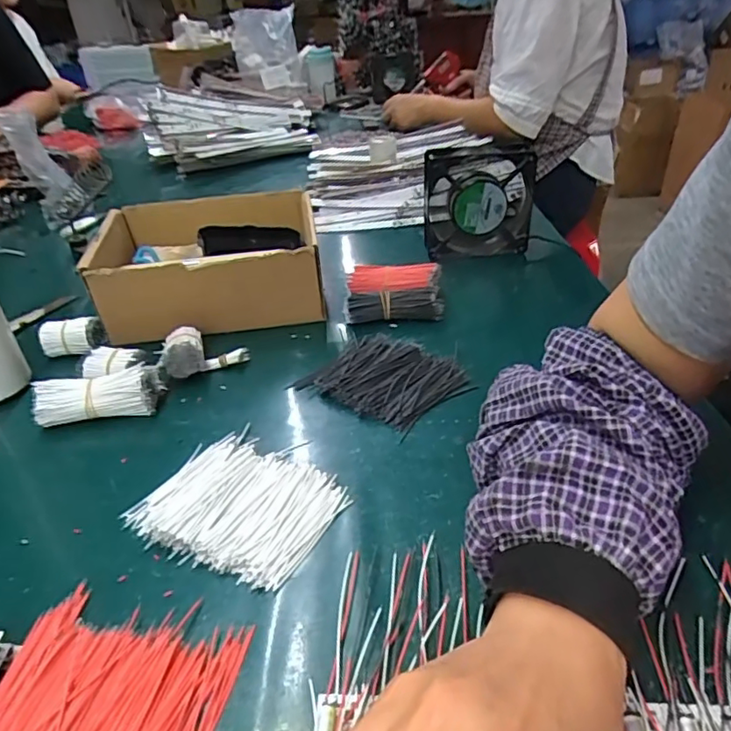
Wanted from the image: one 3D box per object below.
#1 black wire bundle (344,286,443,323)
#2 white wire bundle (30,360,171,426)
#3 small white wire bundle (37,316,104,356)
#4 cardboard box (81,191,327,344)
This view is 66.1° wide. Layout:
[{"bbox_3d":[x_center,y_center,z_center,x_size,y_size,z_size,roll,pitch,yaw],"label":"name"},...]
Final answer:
[{"bbox_3d":[0.029,-0.062,0.562,0.094,0.027,0.031,-4,33,1],"label":"black wire bundle"},{"bbox_3d":[-0.216,0.026,0.460,0.099,0.034,0.035,-11,34,-10],"label":"white wire bundle"},{"bbox_3d":[-0.281,-0.027,0.538,0.051,0.034,0.025,-5,33,-2],"label":"small white wire bundle"},{"bbox_3d":[-0.165,-0.111,0.602,0.216,0.088,0.195,-10,34,-8],"label":"cardboard box"}]

